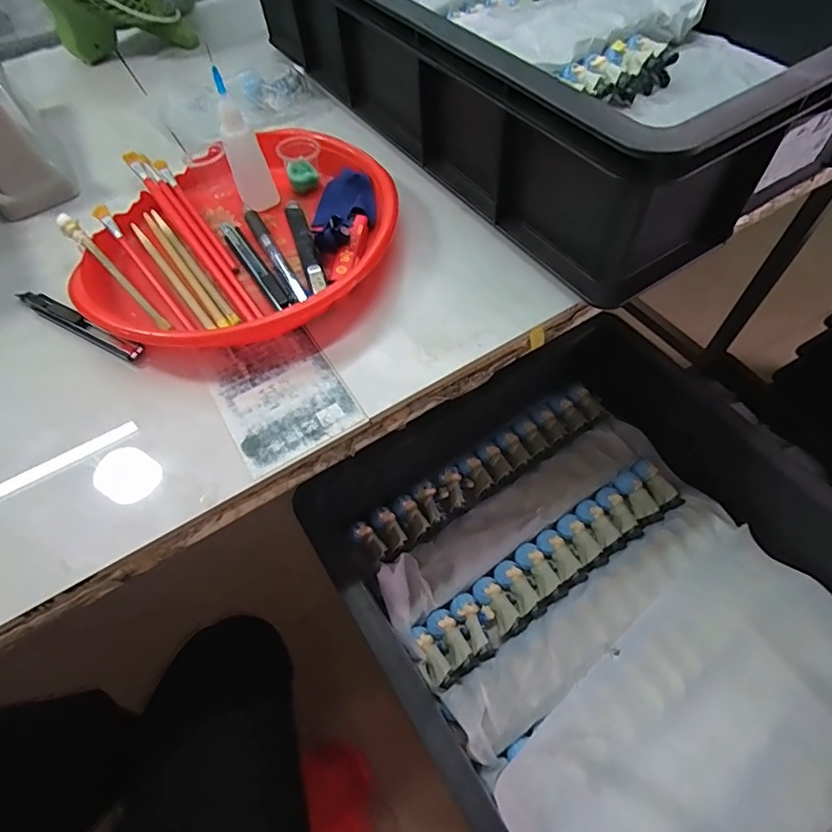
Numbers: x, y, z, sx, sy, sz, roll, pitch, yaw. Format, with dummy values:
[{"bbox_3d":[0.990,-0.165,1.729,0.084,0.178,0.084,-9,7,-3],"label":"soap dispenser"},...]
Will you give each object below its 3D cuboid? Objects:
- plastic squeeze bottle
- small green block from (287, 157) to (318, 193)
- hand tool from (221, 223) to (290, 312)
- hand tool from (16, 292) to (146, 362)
[{"bbox_3d":[-0.142,-0.222,0.397,0.032,0.099,0.027,-21,59,-9],"label":"plastic squeeze bottle"},{"bbox_3d":[-0.103,-0.218,0.443,0.026,0.019,0.026,-16,59,-6],"label":"small green block"},{"bbox_3d":[-0.127,-0.119,0.388,0.014,0.010,0.120,-31,61,-15],"label":"hand tool"},{"bbox_3d":[-0.262,-0.072,0.377,0.138,0.011,0.017,26,63,18],"label":"hand tool"}]

